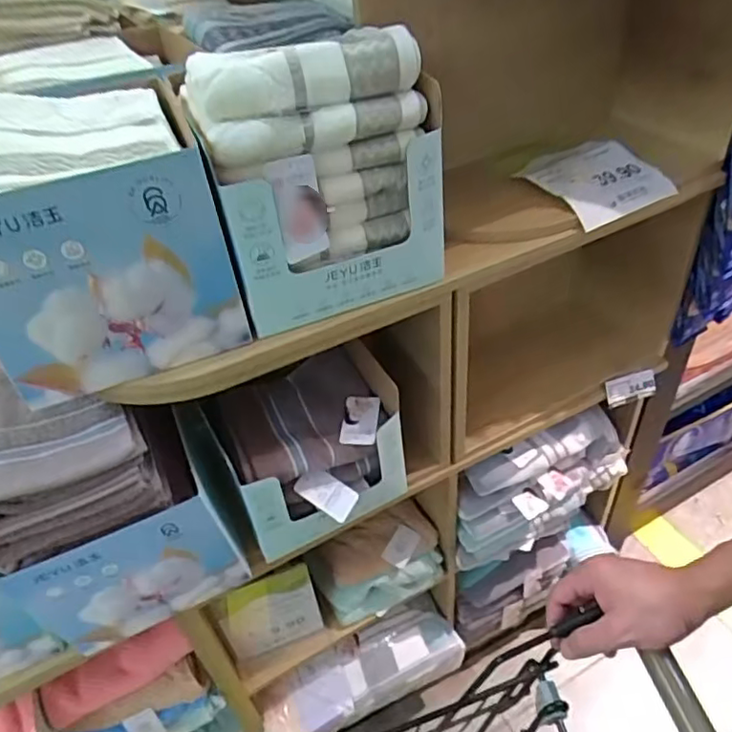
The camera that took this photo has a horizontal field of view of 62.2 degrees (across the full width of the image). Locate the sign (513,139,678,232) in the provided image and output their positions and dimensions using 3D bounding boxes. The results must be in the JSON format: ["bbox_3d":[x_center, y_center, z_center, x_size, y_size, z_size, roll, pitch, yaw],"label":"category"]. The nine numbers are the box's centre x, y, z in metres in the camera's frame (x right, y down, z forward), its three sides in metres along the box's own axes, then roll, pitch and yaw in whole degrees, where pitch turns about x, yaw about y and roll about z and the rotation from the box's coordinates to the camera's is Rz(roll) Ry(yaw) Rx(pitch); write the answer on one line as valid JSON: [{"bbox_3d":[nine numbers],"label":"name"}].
[{"bbox_3d":[0.278,-0.227,0.729,0.139,0.026,0.134,-22,42,-11],"label":"sign"}]

